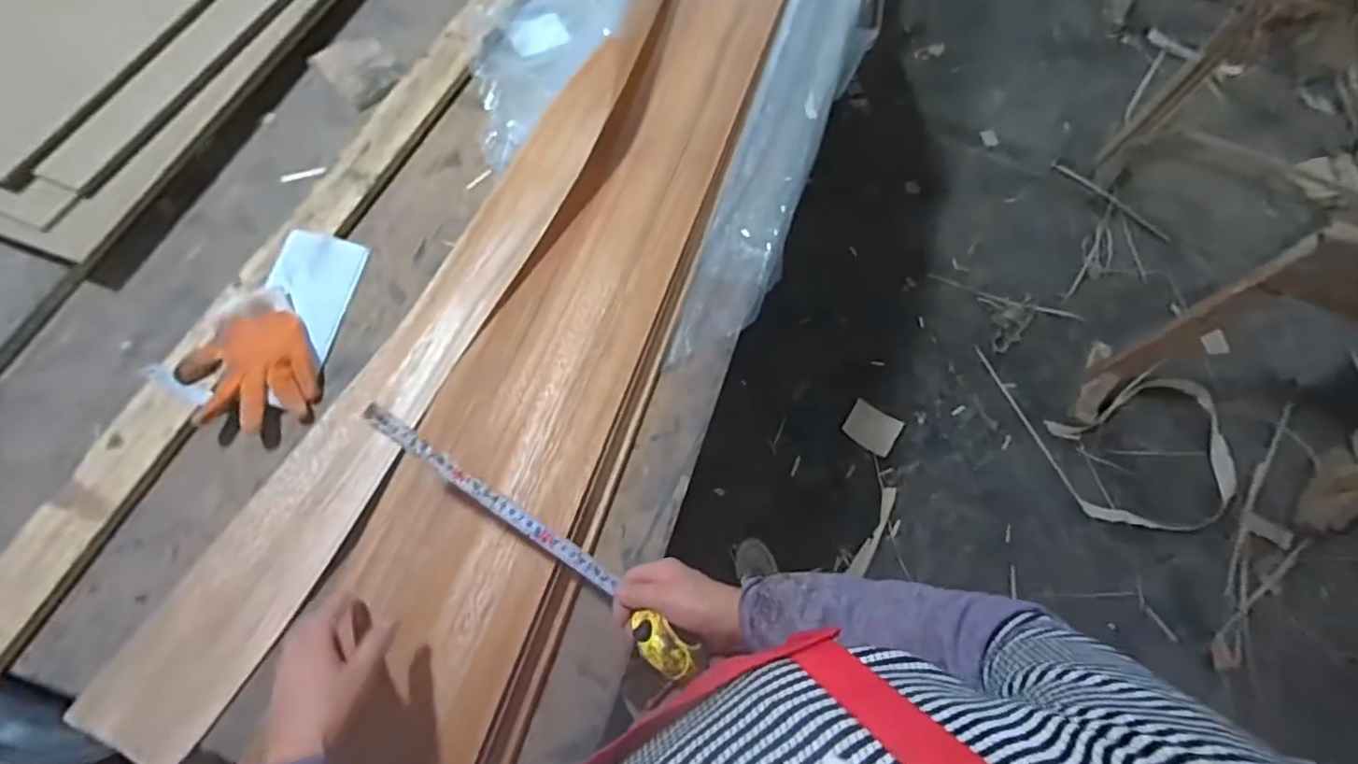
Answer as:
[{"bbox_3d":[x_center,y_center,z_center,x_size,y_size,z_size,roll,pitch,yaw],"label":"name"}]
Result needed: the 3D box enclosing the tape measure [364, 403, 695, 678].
[{"bbox_3d":[-0.138,0.146,0.561,0.371,0.052,0.040,38,70,3],"label":"tape measure"}]

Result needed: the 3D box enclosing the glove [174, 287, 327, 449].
[{"bbox_3d":[-0.497,-0.017,0.698,0.138,0.035,0.172,-32,72,-16],"label":"glove"}]

